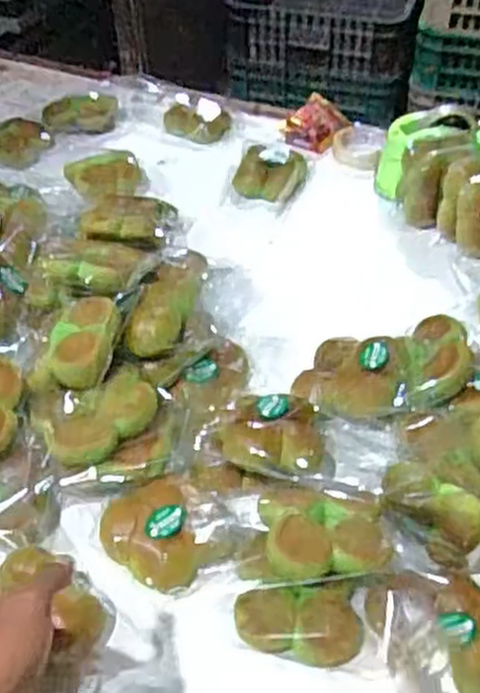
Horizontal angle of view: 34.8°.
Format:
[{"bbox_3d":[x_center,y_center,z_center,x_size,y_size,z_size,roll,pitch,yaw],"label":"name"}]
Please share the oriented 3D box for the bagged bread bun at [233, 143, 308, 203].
[{"bbox_3d":[0.044,-0.263,1.144,0.101,0.041,0.121,12,45,12],"label":"bagged bread bun"}]

